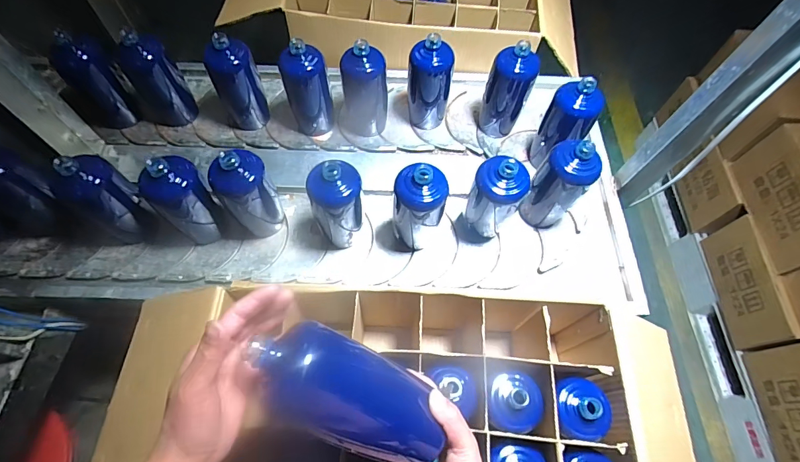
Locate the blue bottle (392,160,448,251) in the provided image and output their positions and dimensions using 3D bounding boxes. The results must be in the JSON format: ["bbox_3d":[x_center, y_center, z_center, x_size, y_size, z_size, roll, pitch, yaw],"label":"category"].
[{"bbox_3d":[0.030,-0.036,0.632,0.082,0.178,0.066,17,65,5],"label":"blue bottle"}]

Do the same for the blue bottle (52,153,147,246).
[{"bbox_3d":[-0.472,-0.048,0.627,0.064,0.181,0.088,31,67,11],"label":"blue bottle"}]

